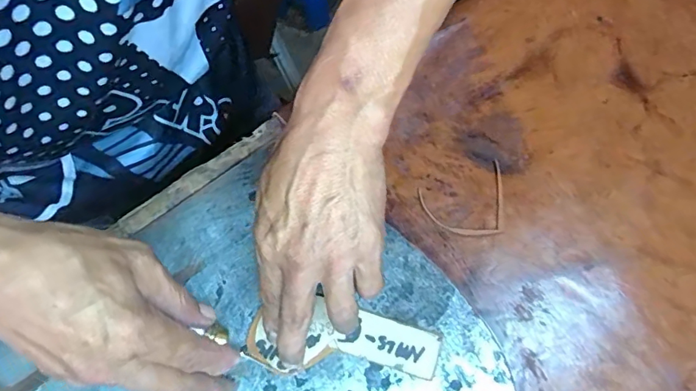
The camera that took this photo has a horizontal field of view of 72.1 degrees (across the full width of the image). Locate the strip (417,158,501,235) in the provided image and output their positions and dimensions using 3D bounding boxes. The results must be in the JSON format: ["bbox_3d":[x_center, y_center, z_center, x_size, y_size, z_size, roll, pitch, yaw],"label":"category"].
[{"bbox_3d":[0.092,0.007,0.361,0.068,0.004,0.051,-18,68,-7],"label":"strip"}]

